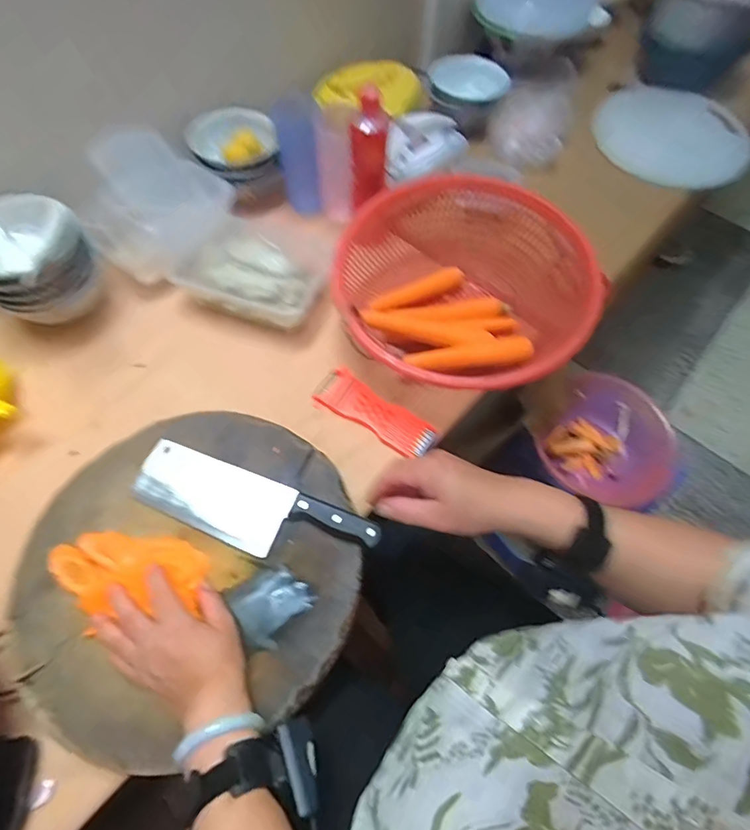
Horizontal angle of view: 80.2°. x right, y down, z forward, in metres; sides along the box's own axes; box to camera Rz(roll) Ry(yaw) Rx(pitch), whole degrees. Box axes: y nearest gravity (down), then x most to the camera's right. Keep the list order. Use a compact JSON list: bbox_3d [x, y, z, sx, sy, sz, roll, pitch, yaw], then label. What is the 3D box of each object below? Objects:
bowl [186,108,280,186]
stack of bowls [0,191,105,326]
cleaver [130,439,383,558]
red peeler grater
[{"bbox_3d":[-0.233,-0.440,0.738,0.132,0.070,0.112,-18,64,-11],"label":"bowl"},{"bbox_3d":[-0.470,-0.195,0.630,0.117,0.157,0.135,7,62,2],"label":"stack of bowls"},{"bbox_3d":[-0.142,0.108,0.507,0.284,0.016,0.081,21,63,9],"label":"cleaver"},{"bbox_3d":[-0.002,-0.003,0.614,0.175,0.010,0.062,33,66,15],"label":"red peeler grater"}]

